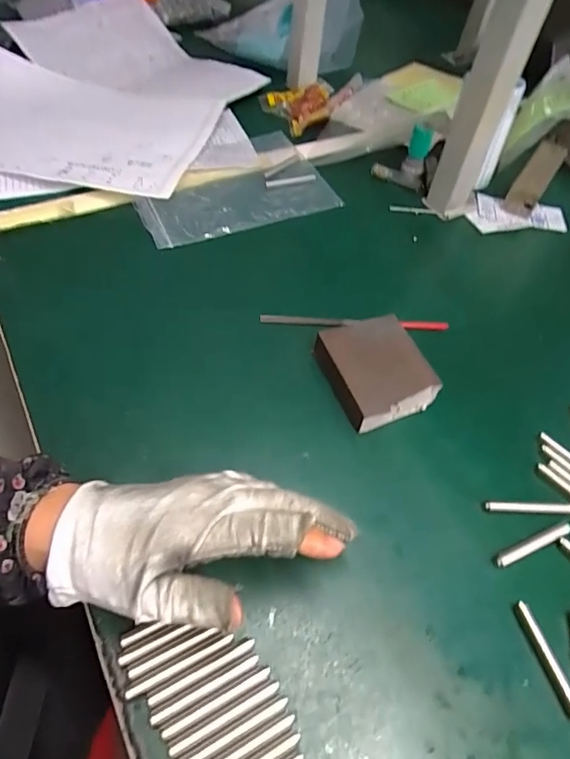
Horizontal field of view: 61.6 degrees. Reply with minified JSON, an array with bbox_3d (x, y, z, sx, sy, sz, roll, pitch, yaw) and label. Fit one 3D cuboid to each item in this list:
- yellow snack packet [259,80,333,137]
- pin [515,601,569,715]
[{"bbox_3d":[0.012,-0.352,0.610,0.089,0.031,0.094,11,53,1],"label":"yellow snack packet"},{"bbox_3d":[0.148,0.156,0.268,0.008,0.008,0.058,-11,55,-13],"label":"pin"}]

